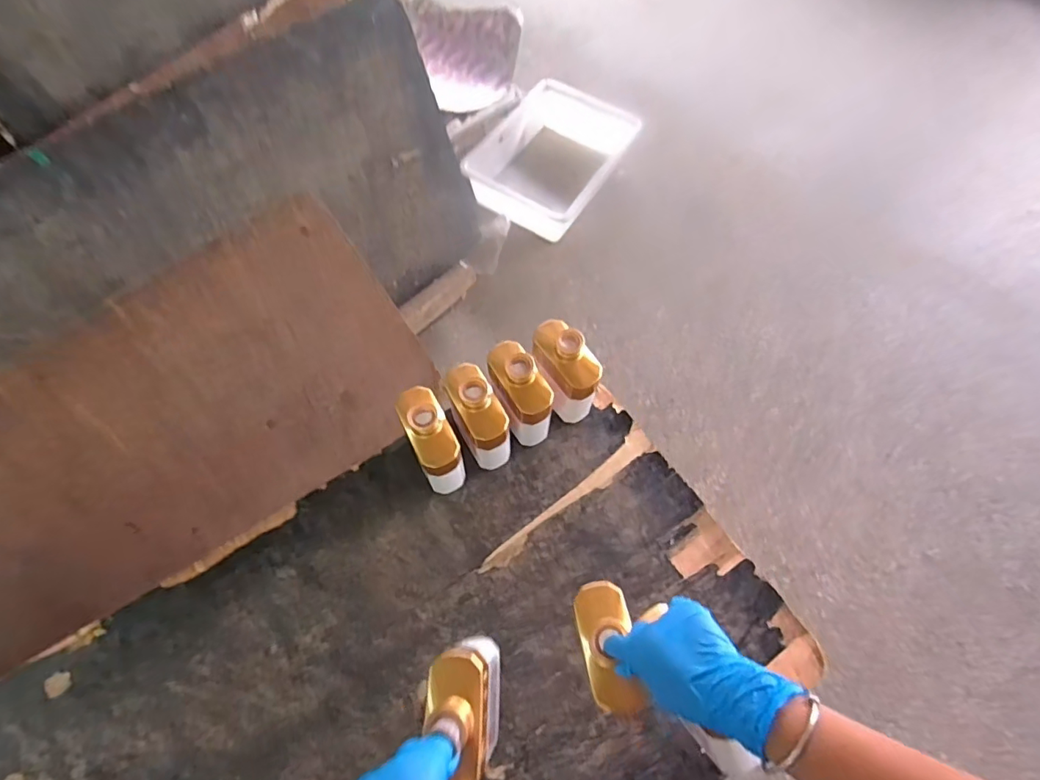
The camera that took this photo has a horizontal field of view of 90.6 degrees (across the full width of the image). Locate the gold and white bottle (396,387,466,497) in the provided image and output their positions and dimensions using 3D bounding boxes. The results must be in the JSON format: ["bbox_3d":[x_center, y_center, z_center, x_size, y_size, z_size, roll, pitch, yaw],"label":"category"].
[{"bbox_3d":[-0.120,0.068,0.702,0.057,0.162,0.116,-22,67,-10],"label":"gold and white bottle"}]

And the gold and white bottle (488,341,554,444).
[{"bbox_3d":[-0.001,0.006,0.730,0.060,0.157,0.116,-29,69,-13],"label":"gold and white bottle"}]

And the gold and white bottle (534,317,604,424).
[{"bbox_3d":[0.059,-0.025,0.738,0.069,0.157,0.118,-35,70,-15],"label":"gold and white bottle"}]

